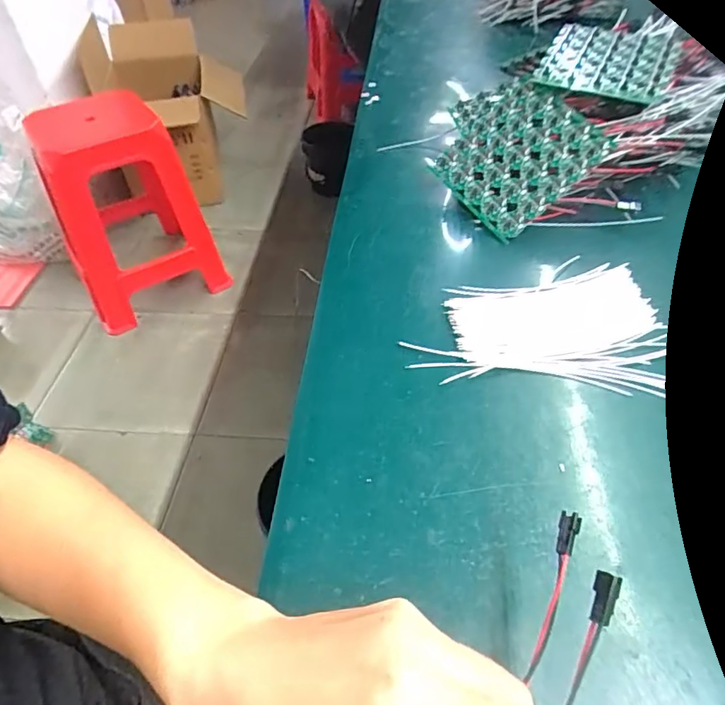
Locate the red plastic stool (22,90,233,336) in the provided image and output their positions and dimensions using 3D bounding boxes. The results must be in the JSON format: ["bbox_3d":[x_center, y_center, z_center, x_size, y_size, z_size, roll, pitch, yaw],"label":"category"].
[{"bbox_3d":[-0.609,-0.359,1.387,0.330,0.475,0.330,-28,51,-21],"label":"red plastic stool"}]

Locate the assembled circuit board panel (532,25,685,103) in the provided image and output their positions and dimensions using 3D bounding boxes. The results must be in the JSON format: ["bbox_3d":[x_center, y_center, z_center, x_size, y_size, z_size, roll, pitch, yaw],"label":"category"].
[{"bbox_3d":[0.220,-0.263,0.484,0.109,0.010,0.108,23,61,19],"label":"assembled circuit board panel"}]

